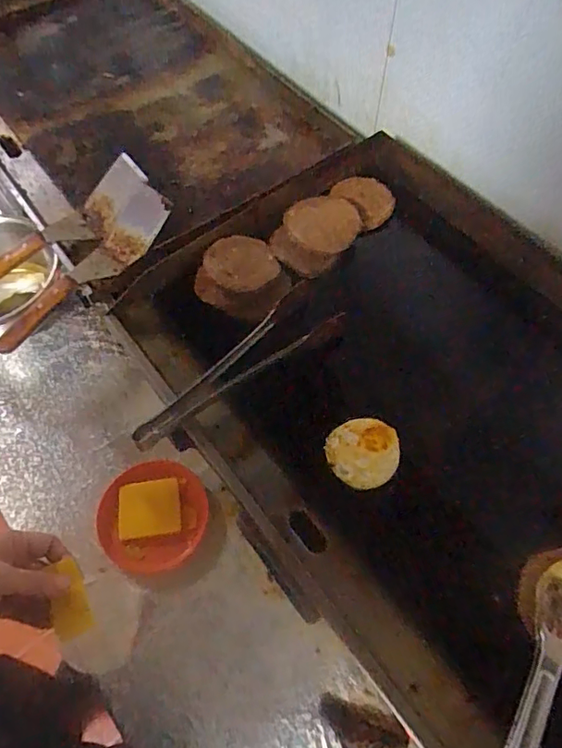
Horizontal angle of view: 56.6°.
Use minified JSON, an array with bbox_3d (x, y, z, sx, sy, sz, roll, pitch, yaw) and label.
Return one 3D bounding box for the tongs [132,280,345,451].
[{"bbox_3d":[-0.059,-0.014,0.621,0.279,0.021,0.076,-33,65,-16],"label":"tongs"}]

